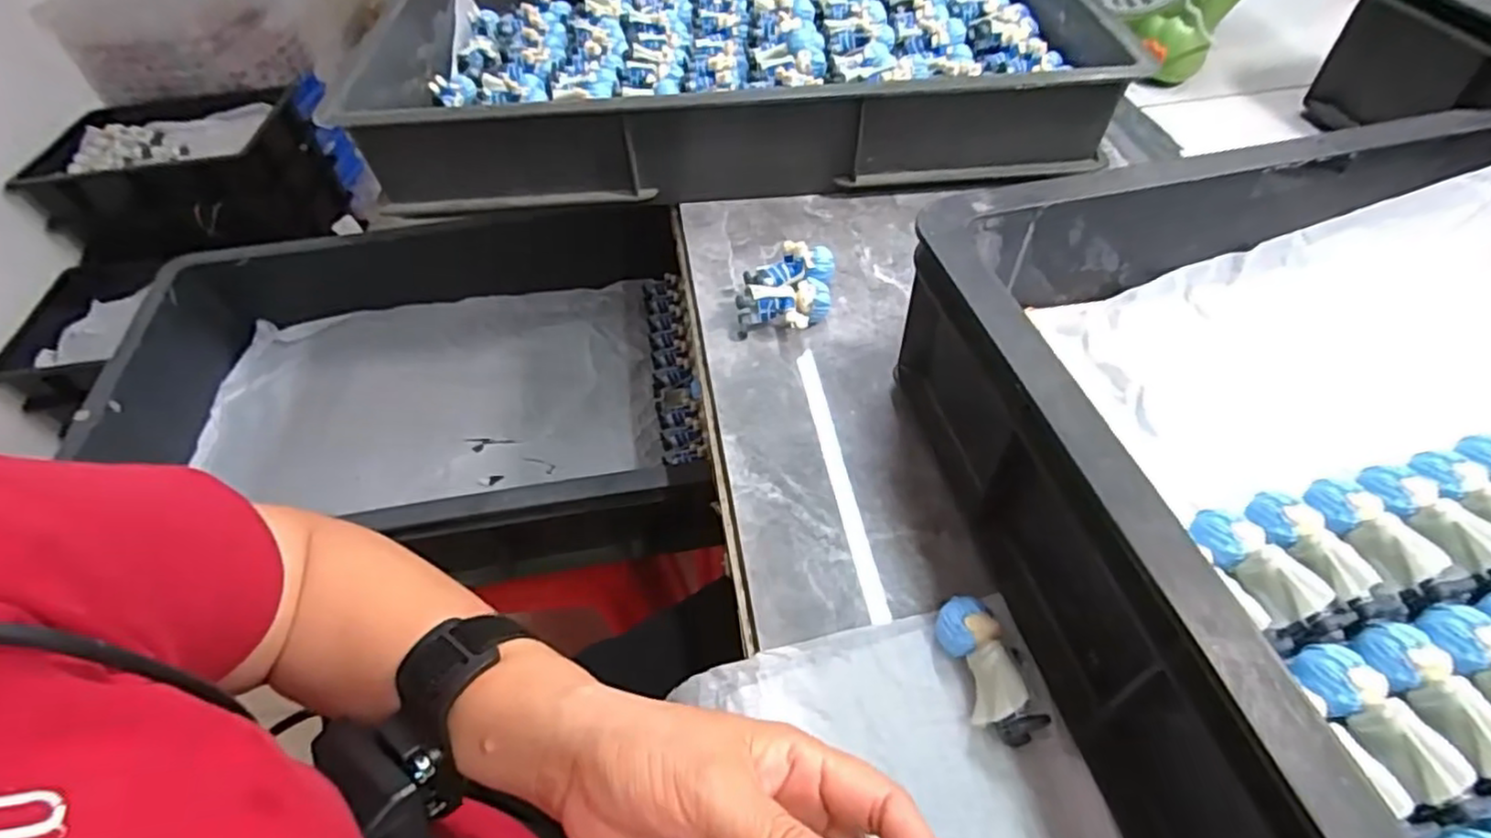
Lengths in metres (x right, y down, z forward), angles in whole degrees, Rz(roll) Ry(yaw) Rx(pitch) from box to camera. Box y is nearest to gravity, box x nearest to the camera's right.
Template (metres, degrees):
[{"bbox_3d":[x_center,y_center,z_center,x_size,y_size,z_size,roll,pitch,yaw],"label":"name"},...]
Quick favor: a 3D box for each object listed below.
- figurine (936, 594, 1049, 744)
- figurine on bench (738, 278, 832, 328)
[{"bbox_3d":[0.100,0.106,0.293,0.023,0.030,0.057,-11,51,-10],"label":"figurine"},{"bbox_3d":[0.025,-0.068,0.438,0.057,0.026,0.028,-8,51,-7],"label":"figurine on bench"}]

